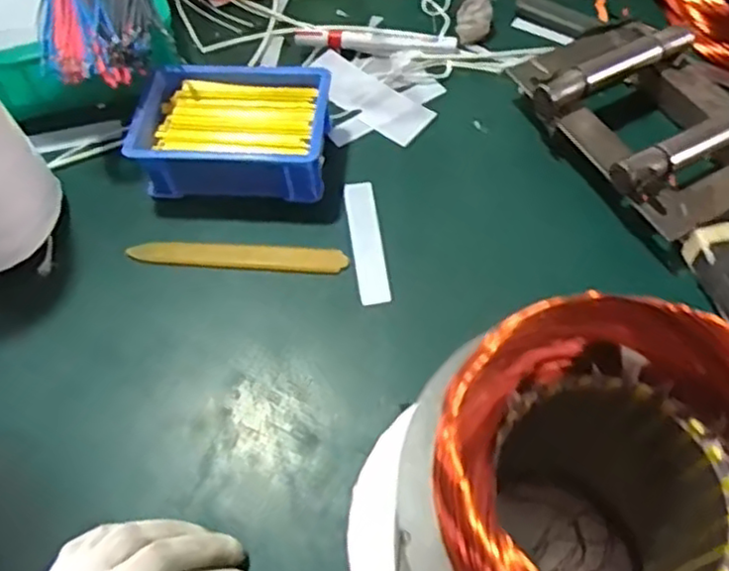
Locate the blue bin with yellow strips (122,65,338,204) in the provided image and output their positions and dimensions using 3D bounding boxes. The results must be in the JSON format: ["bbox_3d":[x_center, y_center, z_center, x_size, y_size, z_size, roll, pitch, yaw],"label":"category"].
[{"bbox_3d":[-0.098,-0.124,0.538,0.140,0.053,0.103,4,59,6],"label":"blue bin with yellow strips"}]

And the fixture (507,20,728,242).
[{"bbox_3d":[0.221,-0.130,0.536,0.144,0.054,0.202,-27,61,-13],"label":"fixture"}]

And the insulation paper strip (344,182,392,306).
[{"bbox_3d":[0.001,-0.035,0.518,0.023,0.004,0.109,-8,59,-1],"label":"insulation paper strip"}]

